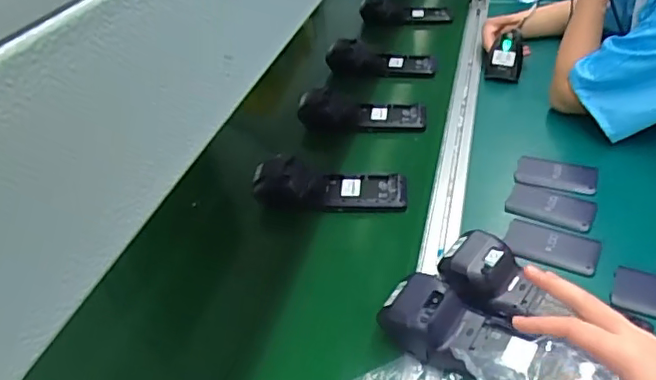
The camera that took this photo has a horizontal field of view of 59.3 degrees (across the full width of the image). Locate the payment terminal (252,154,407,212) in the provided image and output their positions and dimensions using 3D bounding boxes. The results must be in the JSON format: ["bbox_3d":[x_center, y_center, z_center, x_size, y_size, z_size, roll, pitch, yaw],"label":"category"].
[{"bbox_3d":[0.004,-0.014,0.866,0.219,0.064,0.077,-1,36,5],"label":"payment terminal"}]

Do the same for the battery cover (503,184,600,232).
[{"bbox_3d":[0.316,0.022,0.813,0.112,0.008,0.078,13,40,23],"label":"battery cover"}]

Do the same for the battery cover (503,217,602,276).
[{"bbox_3d":[0.289,0.069,0.744,0.112,0.005,0.073,14,40,25],"label":"battery cover"}]

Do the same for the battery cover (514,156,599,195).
[{"bbox_3d":[0.347,-0.028,0.875,0.114,0.006,0.078,10,38,19],"label":"battery cover"}]

